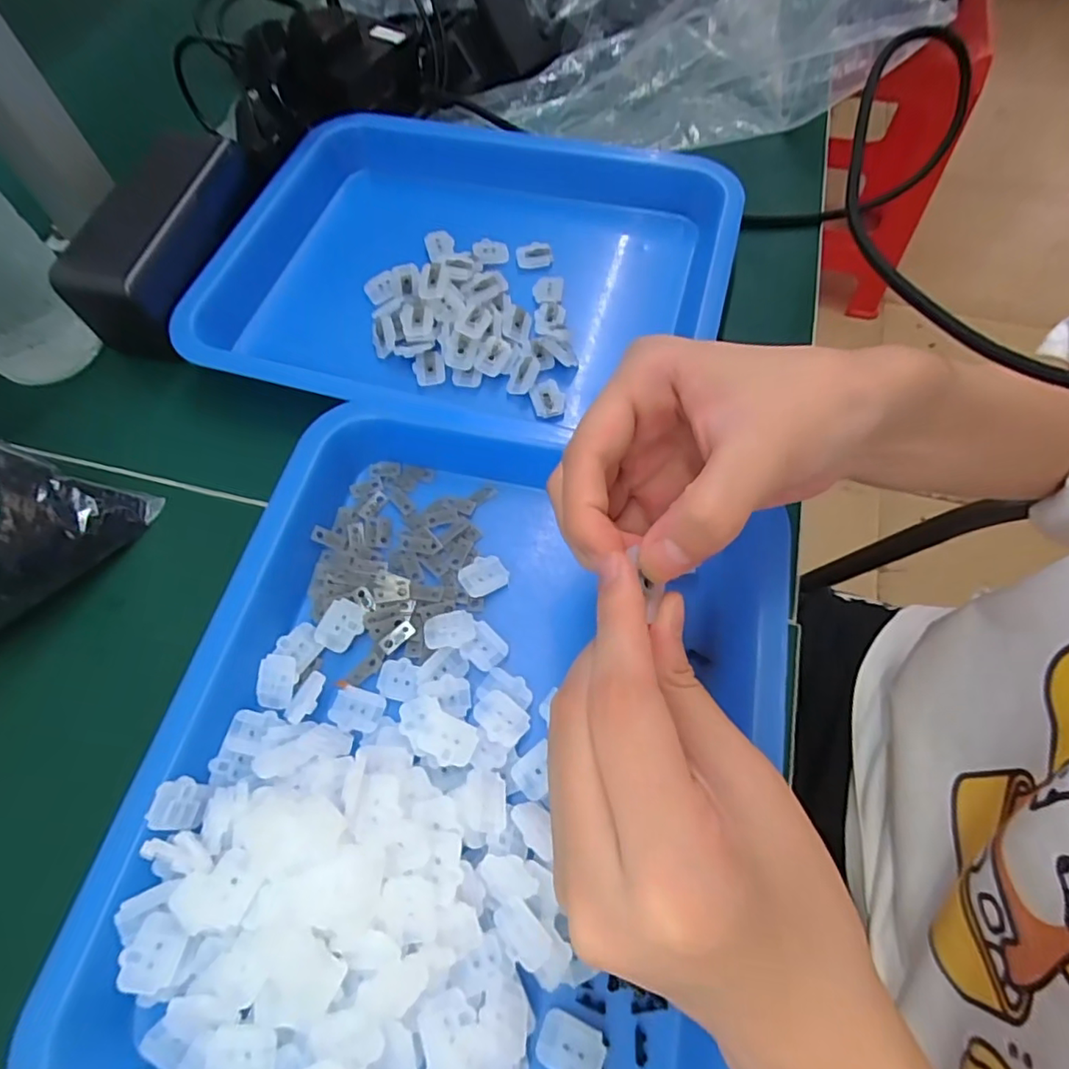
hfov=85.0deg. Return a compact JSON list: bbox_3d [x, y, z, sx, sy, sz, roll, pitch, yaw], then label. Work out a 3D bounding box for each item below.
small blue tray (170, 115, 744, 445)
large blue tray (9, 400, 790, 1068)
[{"bbox_3d":[-0.040,-0.146,0.354,0.294,0.061,0.223,15,65,8],"label":"small blue tray"},{"bbox_3d":[-0.029,0.073,0.222,0.237,0.037,0.285,12,66,8],"label":"large blue tray"}]

